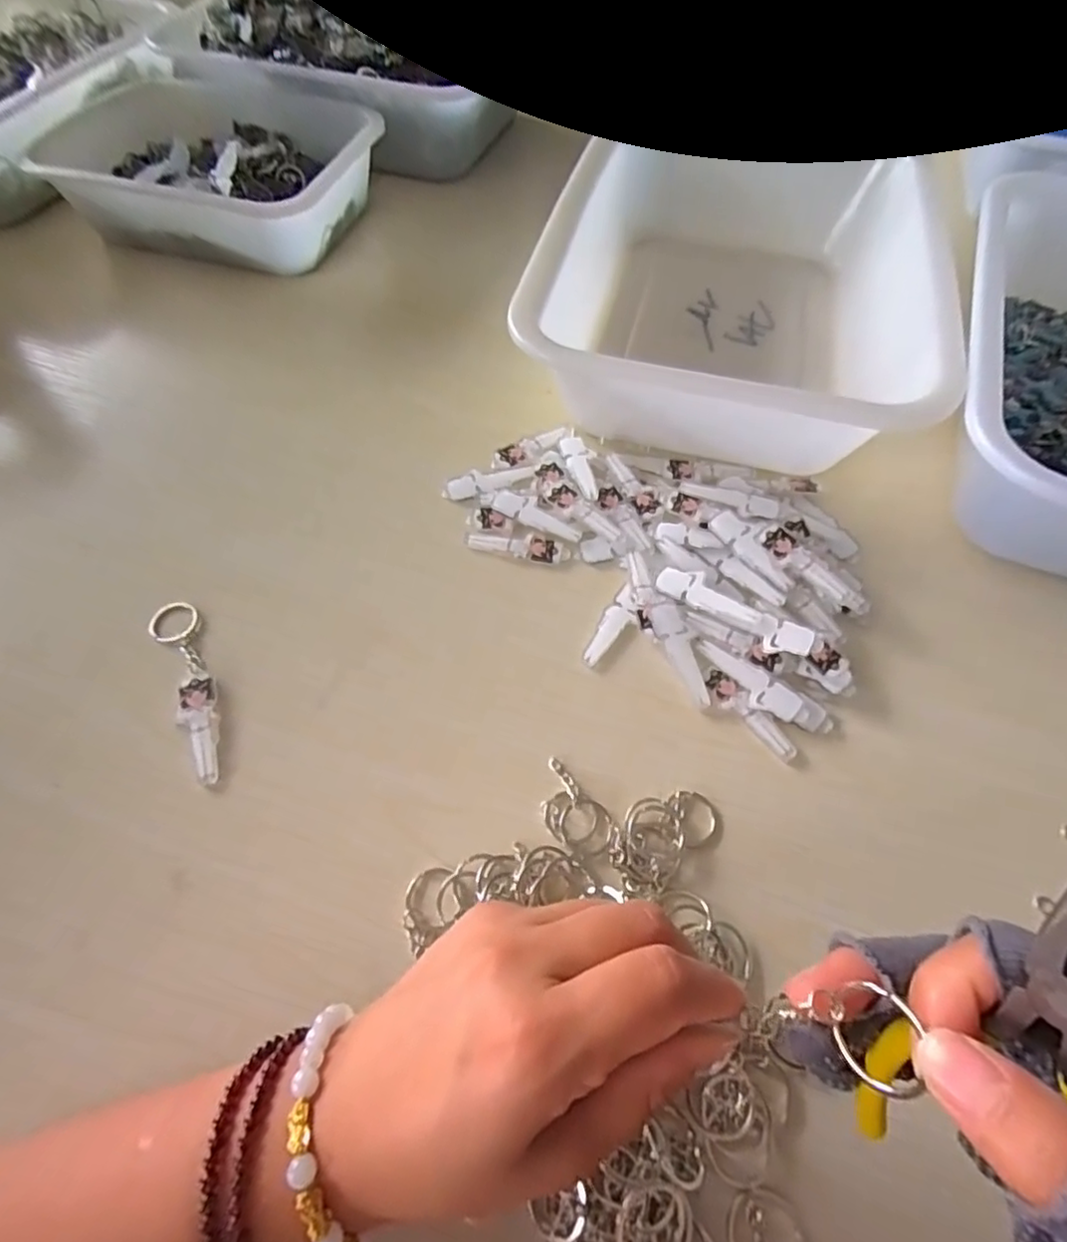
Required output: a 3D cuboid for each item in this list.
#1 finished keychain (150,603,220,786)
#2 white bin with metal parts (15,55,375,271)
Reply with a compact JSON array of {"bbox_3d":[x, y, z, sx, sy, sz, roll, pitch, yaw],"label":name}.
[{"bbox_3d":[-0.172,0.030,0.305,0.023,0.006,0.110,-27,63,-16],"label":"finished keychain"},{"bbox_3d":[-0.271,-0.410,0.539,0.266,0.062,0.217,15,60,8],"label":"white bin with metal parts"}]

